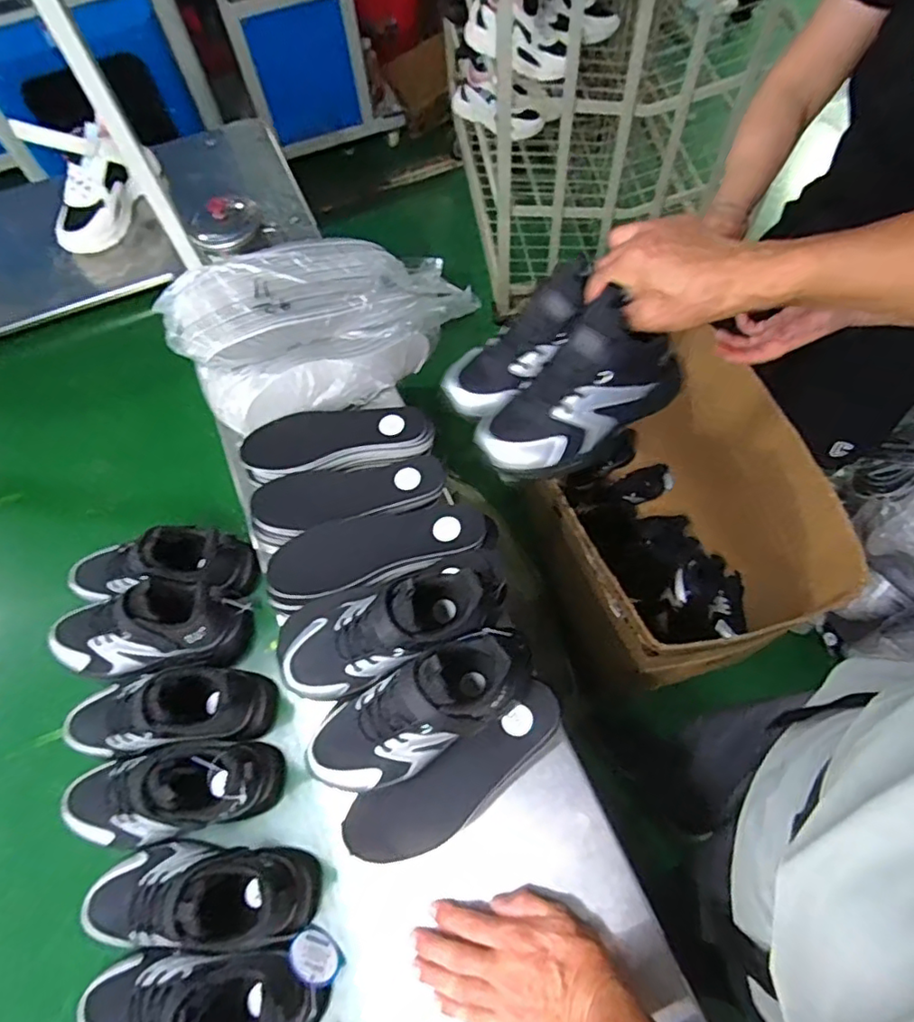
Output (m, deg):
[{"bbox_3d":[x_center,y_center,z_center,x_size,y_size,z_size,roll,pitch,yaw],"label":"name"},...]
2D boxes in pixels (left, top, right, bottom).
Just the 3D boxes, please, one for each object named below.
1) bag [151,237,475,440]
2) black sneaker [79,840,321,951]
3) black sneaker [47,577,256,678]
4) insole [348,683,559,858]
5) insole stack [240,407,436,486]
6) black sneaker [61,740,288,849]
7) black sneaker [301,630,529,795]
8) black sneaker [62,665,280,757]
[{"bbox_3d":[-0.157,-0.238,0.744,0.350,0.165,0.156,-30,68,-12],"label":"bag"},{"bbox_3d":[-0.238,0.346,0.531,0.198,0.108,0.078,-1,65,1],"label":"black sneaker"},{"bbox_3d":[-0.338,0.128,0.642,0.210,0.104,0.085,-7,65,-2],"label":"black sneaker"},{"bbox_3d":[0.005,0.246,0.543,0.219,0.013,0.069,-31,85,-10],"label":"insole"},{"bbox_3d":[-0.144,-0.079,0.716,0.228,0.049,0.079,-4,65,0],"label":"insole stack"},{"bbox_3d":[-0.284,0.272,0.575,0.212,0.096,0.086,-10,65,-3],"label":"black sneaker"},{"bbox_3d":[-0.034,0.173,0.507,0.212,0.082,0.084,-22,66,-9],"label":"black sneaker"},{"bbox_3d":[-0.301,0.208,0.604,0.214,0.092,0.094,-7,65,-2],"label":"black sneaker"}]

